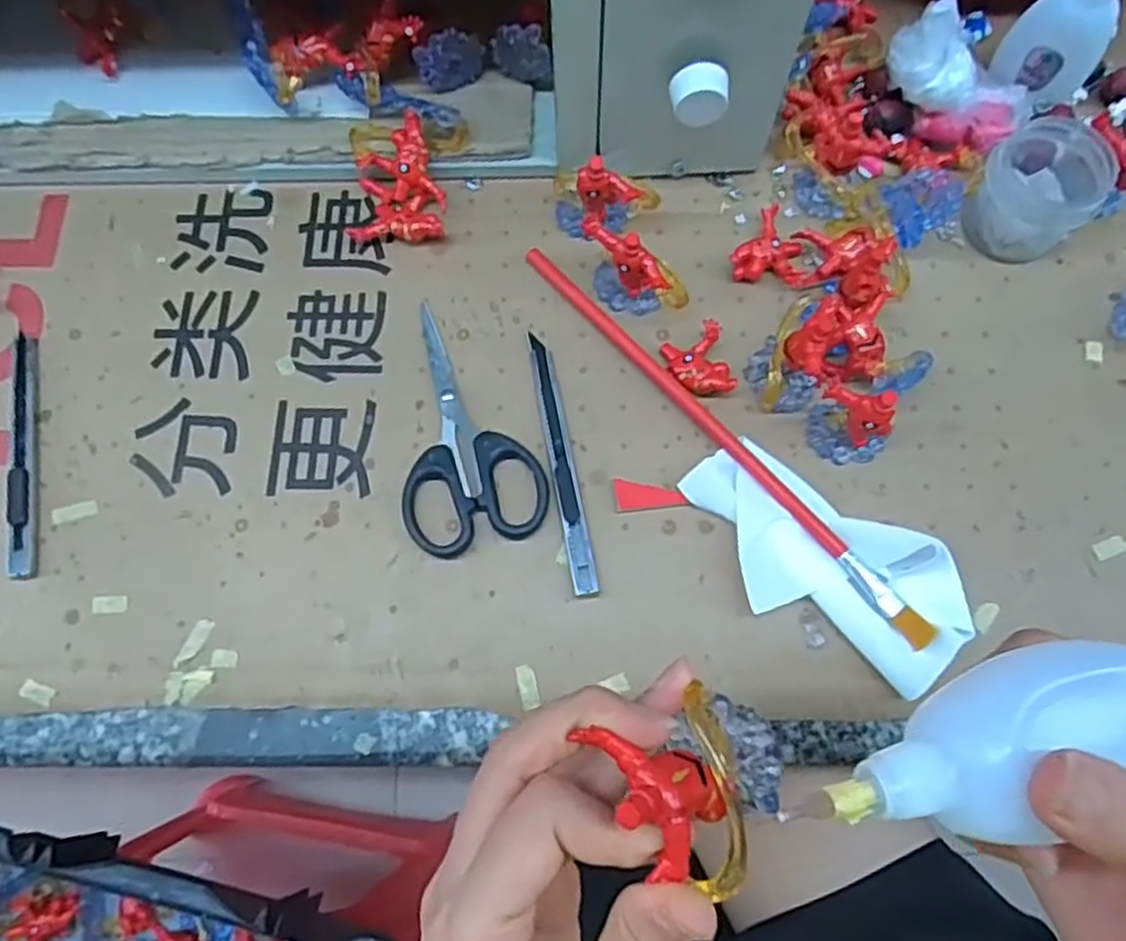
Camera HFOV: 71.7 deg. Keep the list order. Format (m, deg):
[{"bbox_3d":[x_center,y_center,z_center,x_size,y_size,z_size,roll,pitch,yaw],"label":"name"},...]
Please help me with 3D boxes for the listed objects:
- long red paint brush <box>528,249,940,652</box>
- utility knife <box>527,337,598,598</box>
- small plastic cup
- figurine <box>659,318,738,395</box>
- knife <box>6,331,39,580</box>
[{"bbox_3d":[0.071,-0.019,0.368,0.013,0.011,0.259,-40,76,-11],"label":"long red paint brush"},{"bbox_3d":[-0.001,-0.006,0.368,0.011,0.007,0.130,-11,72,-2],"label":"utility knife"},{"bbox_3d":[0.235,-0.139,0.384,0.063,0.038,0.052,-40,76,-11],"label":"small plastic cup"},{"bbox_3d":[0.065,-0.052,0.377,0.028,0.015,0.038,-10,72,-2],"label":"figurine"},{"bbox_3d":[-0.256,-0.010,0.368,0.013,0.007,0.123,-12,72,-3],"label":"knife"}]

